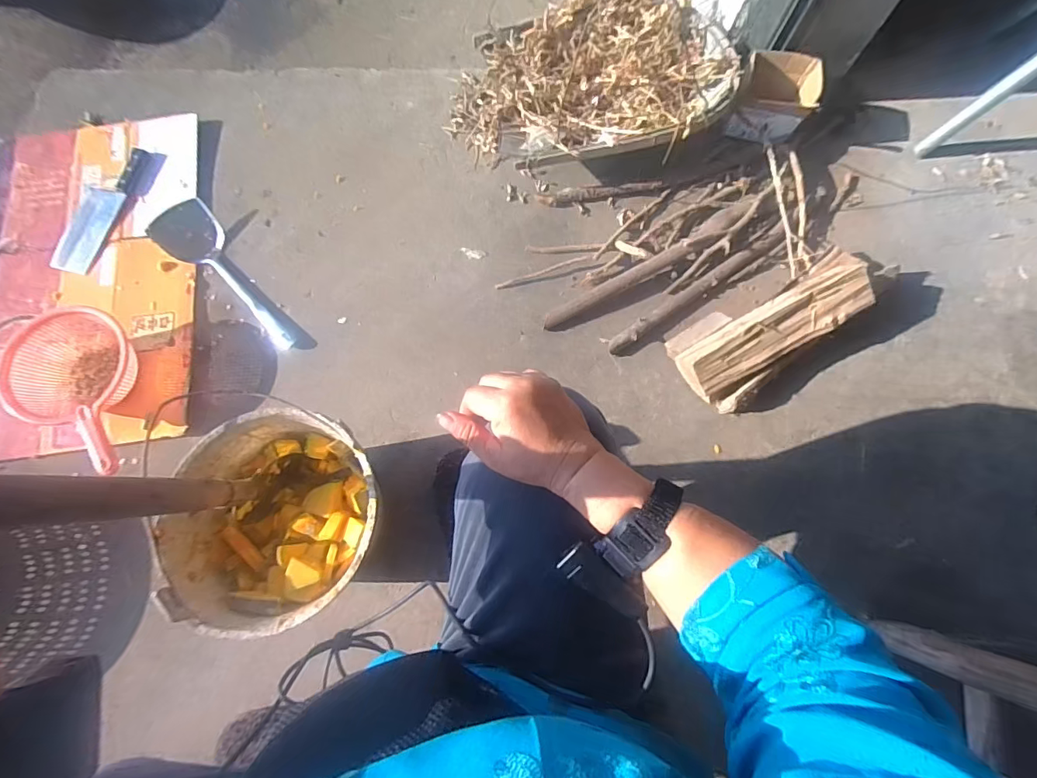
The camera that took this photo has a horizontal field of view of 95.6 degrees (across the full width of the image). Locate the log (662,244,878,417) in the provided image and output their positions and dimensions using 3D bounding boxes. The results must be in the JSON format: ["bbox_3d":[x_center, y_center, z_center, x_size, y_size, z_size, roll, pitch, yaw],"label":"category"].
[{"bbox_3d":[0.465,-0.111,0.819,0.406,0.082,0.163,-28,78,-7],"label":"log"}]

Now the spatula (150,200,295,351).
[{"bbox_3d":[-0.556,-0.203,0.882,0.107,0.034,0.374,-37,78,-10],"label":"spatula"}]

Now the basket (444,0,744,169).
[{"bbox_3d":[0.152,-0.599,0.938,0.537,0.133,0.414,-25,77,-7],"label":"basket"}]

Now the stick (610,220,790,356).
[{"bbox_3d":[0.342,-0.190,0.881,0.424,0.031,0.037,-34,78,-9],"label":"stick"}]

